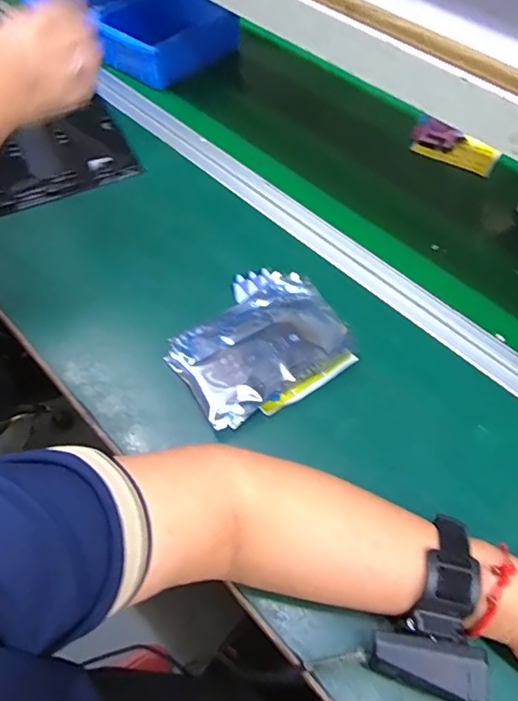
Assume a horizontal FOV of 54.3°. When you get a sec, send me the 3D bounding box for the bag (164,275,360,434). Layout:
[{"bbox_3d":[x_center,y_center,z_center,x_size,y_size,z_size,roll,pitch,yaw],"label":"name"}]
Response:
[{"bbox_3d":[0.002,-0.007,0.478,0.162,0.015,0.107,-30,62,-19],"label":"bag"}]

